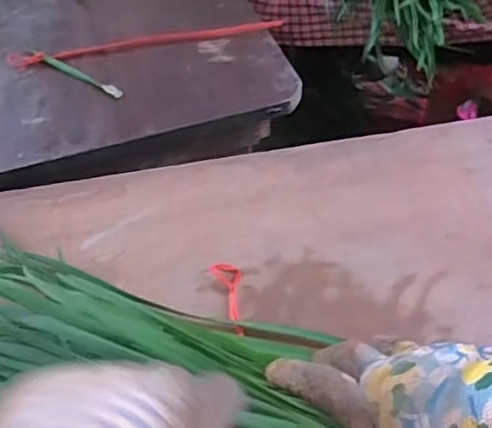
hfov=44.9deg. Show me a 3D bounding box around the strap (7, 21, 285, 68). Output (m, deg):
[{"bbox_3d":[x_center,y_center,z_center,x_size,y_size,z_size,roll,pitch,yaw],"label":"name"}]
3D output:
[{"bbox_3d":[-0.120,-0.199,0.686,0.296,0.004,0.029,-11,50,-6],"label":"strap"}]

